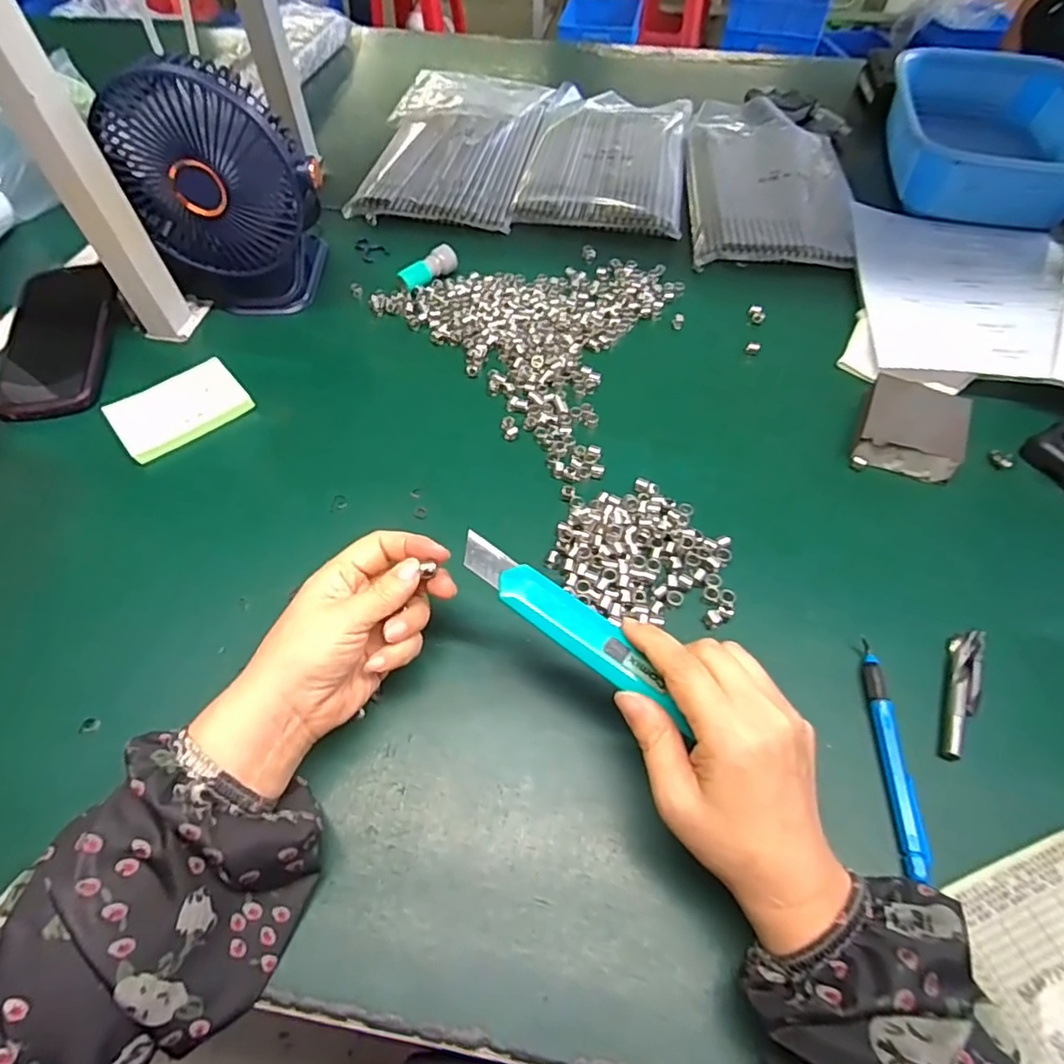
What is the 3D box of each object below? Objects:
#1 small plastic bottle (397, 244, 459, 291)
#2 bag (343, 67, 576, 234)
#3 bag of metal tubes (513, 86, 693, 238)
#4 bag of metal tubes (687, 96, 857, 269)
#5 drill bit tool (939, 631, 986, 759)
[{"bbox_3d":[-0.100,-0.255,0.571,0.022,0.021,0.061,37,63,23],"label":"small plastic bottle"},{"bbox_3d":[-0.087,-0.483,0.719,0.210,0.034,0.358,12,56,9],"label":"bag"},{"bbox_3d":[0.093,-0.454,0.709,0.179,0.024,0.298,8,55,6],"label":"bag of metal tubes"},{"bbox_3d":[0.271,-0.415,0.686,0.180,0.034,0.356,5,55,4],"label":"bag of metal tubes"},{"bbox_3d":[0.249,0.090,0.340,0.016,0.009,0.087,22,58,15],"label":"drill bit tool"}]

